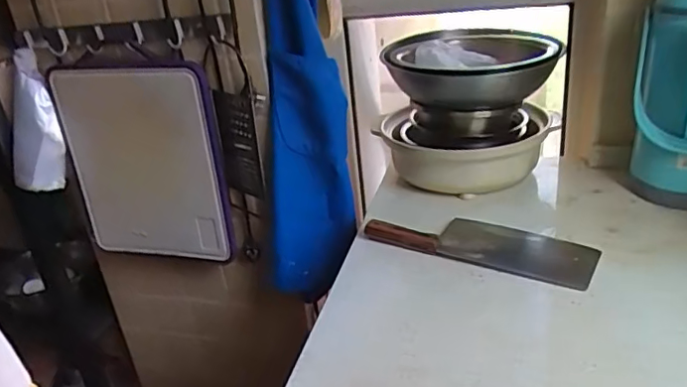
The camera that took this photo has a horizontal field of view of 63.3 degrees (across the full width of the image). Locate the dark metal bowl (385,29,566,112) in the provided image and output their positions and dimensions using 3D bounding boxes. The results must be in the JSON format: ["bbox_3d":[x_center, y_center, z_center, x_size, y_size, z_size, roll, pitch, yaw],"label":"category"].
[{"bbox_3d":[0.223,-0.223,0.982,0.285,0.086,0.290,-7,26,3],"label":"dark metal bowl"}]

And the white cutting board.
[{"bbox_3d":[-0.350,-0.045,0.998,0.302,0.361,0.028,1,28,17],"label":"white cutting board"}]

